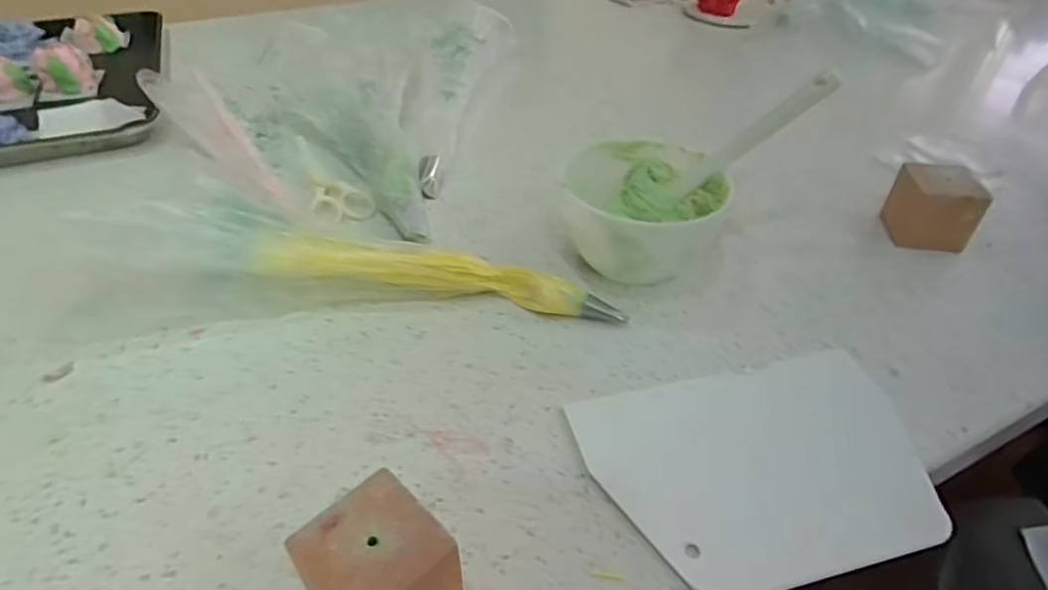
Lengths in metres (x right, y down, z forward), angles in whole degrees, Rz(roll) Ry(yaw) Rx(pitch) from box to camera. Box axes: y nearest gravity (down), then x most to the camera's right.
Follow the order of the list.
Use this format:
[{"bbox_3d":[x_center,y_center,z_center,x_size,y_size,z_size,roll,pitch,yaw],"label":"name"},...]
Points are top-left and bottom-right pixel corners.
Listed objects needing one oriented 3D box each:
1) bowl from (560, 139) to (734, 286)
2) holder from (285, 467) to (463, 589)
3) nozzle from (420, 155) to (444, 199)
[{"bbox_3d":[0.087,-0.060,0.456,0.115,0.072,0.123,2,40,-1],"label":"bowl"},{"bbox_3d":[-0.062,0.119,0.254,0.053,0.052,0.052,34,49,31],"label":"holder"},{"bbox_3d":[-0.084,-0.106,0.542,0.020,0.015,0.047,-1,61,-4],"label":"nozzle"}]

